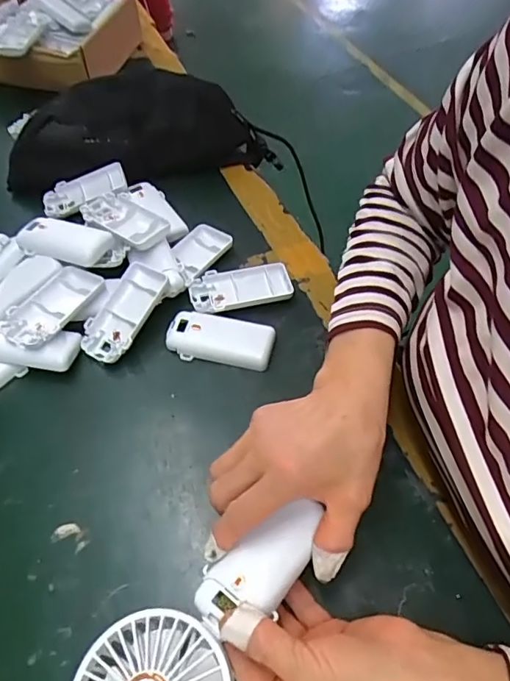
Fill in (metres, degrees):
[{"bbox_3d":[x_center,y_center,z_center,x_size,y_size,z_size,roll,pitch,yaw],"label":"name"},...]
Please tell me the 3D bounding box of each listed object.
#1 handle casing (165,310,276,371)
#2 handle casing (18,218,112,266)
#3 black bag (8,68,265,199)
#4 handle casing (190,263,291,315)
[{"bbox_3d":[-0.030,-0.002,0.443,0.092,0.015,0.043,9,55,8],"label":"handle casing"},{"bbox_3d":[-0.185,-0.095,0.482,0.092,0.017,0.042,15,57,14],"label":"handle casing"},{"bbox_3d":[-0.139,-0.238,0.571,0.285,0.088,0.080,-13,55,-7],"label":"black bag"},{"bbox_3d":[-0.013,-0.050,0.474,0.094,0.015,0.050,-12,55,-6],"label":"handle casing"}]

